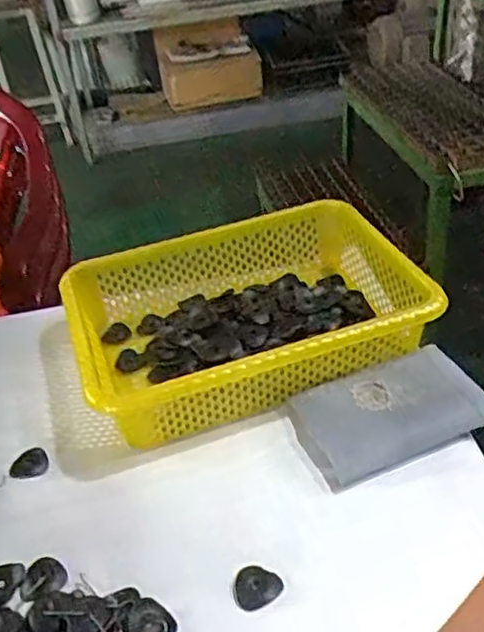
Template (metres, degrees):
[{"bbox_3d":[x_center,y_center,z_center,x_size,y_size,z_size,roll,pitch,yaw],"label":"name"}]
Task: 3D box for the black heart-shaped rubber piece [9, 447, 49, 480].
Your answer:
[{"bbox_3d":[-0.204,0.142,0.634,0.036,0.004,0.033,-20,39,-19],"label":"black heart-shaped rubber piece"}]

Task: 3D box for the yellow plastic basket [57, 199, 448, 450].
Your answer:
[{"bbox_3d":[0.007,0.000,0.718,0.356,0.092,0.248,-15,38,-12],"label":"yellow plastic basket"}]

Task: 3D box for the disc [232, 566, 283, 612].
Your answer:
[{"bbox_3d":[0.011,0.209,0.512,0.037,0.009,0.031,-20,39,-18],"label":"disc"}]

